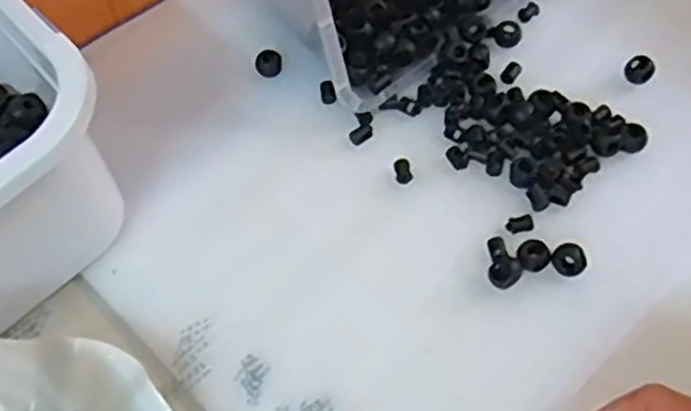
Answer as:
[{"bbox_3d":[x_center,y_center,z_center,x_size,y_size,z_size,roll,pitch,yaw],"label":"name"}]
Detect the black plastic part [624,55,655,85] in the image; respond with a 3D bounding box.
[{"bbox_3d":[0.183,-0.085,0.474,0.017,0.014,0.015,25,62,17],"label":"black plastic part"}]

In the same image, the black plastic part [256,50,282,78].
[{"bbox_3d":[-0.050,-0.094,0.498,0.017,0.012,0.018,-1,58,1],"label":"black plastic part"}]

